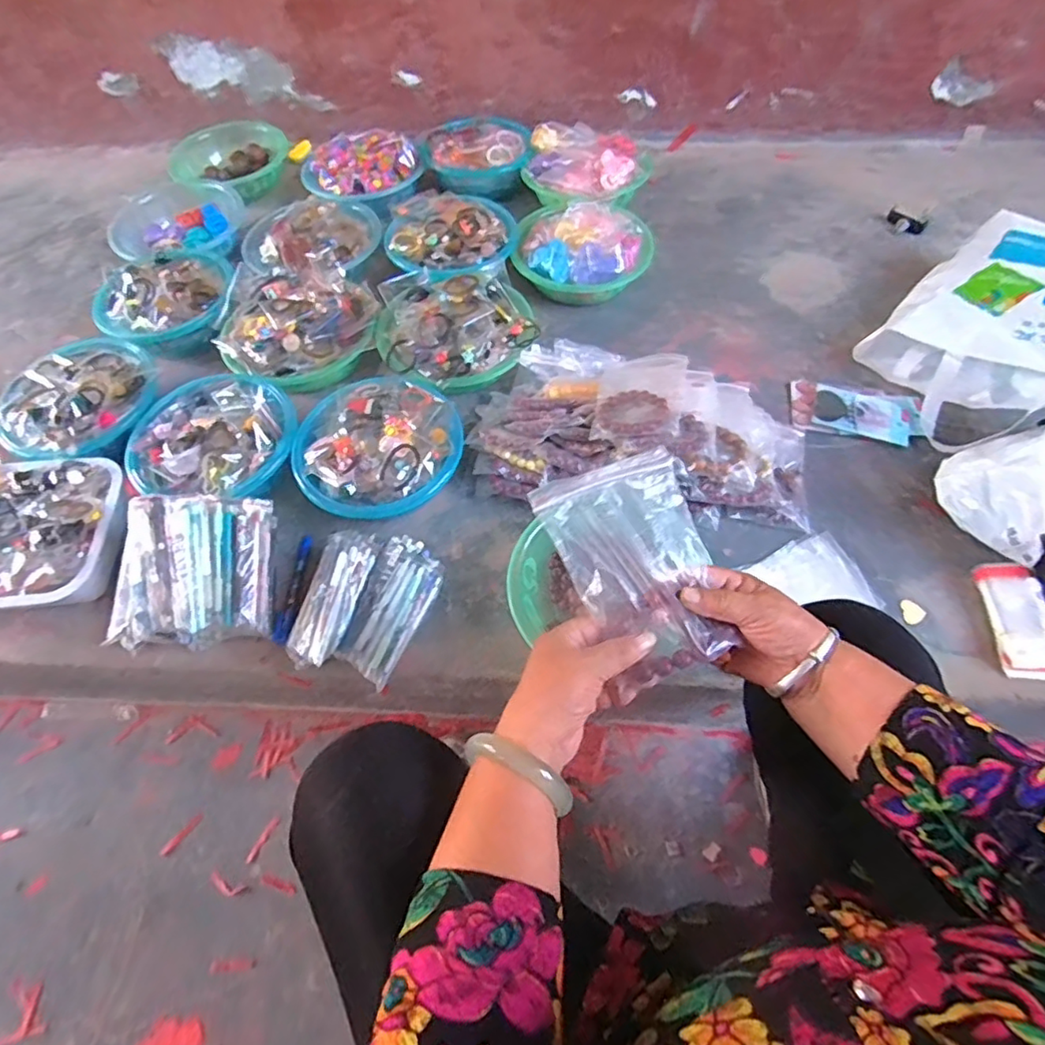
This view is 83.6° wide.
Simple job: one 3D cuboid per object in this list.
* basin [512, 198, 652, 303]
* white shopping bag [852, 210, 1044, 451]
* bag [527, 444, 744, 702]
[{"bbox_3d":[0.102,-0.469,1.013,0.228,0.114,0.225,-1,59,2],"label":"basin"},{"bbox_3d":[0.695,-0.281,0.844,0.363,0.156,0.270,-39,65,-19],"label":"white shopping bag"},{"bbox_3d":[0.092,0.031,0.445,0.108,0.025,0.163,-26,80,-8],"label":"bag"}]

